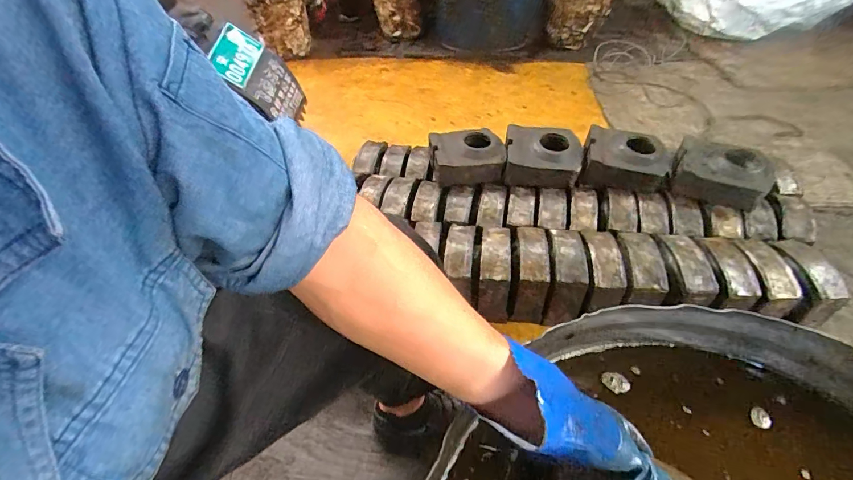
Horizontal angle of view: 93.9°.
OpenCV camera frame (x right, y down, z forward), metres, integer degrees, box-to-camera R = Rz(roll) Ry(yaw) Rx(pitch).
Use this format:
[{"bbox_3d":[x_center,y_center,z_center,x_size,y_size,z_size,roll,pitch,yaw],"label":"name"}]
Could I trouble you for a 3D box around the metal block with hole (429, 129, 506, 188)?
[{"bbox_3d":[0.107,-0.220,1.070,0.191,0.096,0.139,-2,46,2],"label":"metal block with hole"}]

